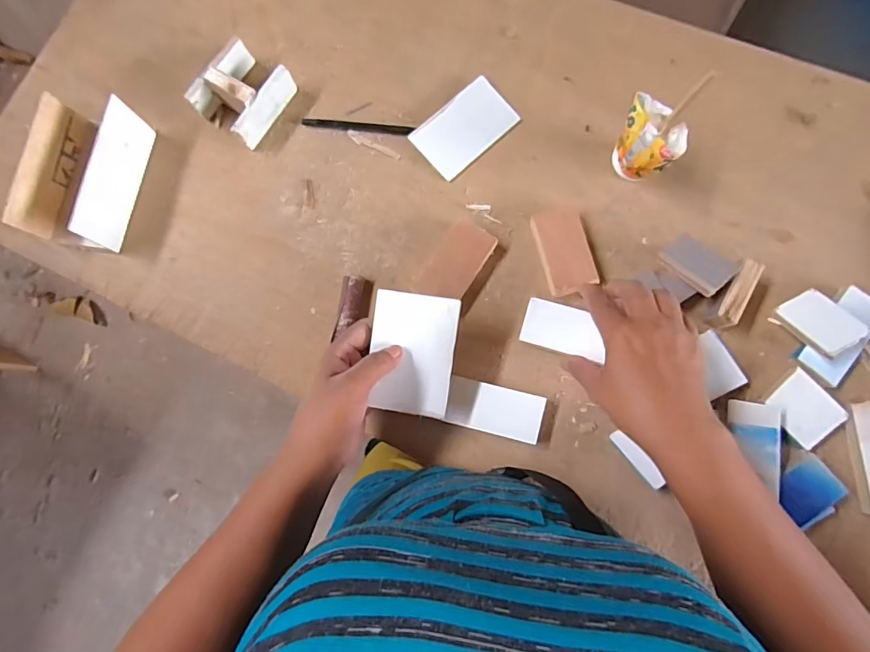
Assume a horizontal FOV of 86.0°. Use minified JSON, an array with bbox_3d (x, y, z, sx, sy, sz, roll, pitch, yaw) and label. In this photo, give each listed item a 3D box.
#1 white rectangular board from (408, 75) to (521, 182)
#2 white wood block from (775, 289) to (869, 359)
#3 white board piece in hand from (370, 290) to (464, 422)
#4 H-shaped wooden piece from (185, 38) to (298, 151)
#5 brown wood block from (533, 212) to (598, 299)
[{"bbox_3d":[0.031,-0.210,0.494,0.103,0.005,0.068,-41,78,-4],"label":"white rectangular board"},{"bbox_3d":[0.342,-0.004,0.413,0.041,0.008,0.058,-34,55,2],"label":"white wood block"},{"bbox_3d":[-0.019,0.024,0.399,0.070,0.004,0.101,8,89,-6],"label":"white board piece in hand"},{"bbox_3d":[-0.205,-0.251,0.501,0.076,0.043,0.088,34,85,9],"label":"H-shaped wooden piece"},{"bbox_3d":[0.125,-0.073,0.452,0.045,0.012,0.083,-16,81,19],"label":"brown wood block"}]

